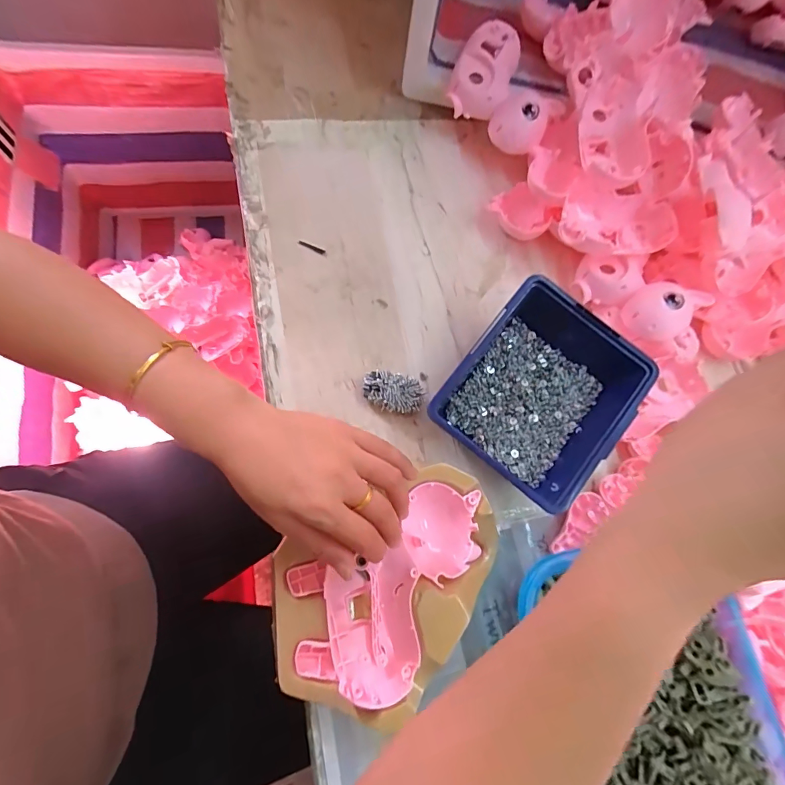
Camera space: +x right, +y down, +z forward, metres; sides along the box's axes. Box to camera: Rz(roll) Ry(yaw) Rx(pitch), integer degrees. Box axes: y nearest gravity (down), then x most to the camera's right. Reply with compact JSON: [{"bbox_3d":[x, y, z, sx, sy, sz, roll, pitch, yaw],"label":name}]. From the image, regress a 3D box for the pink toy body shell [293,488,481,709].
[{"bbox_3d":[0.004,0.151,0.311,0.169,0.040,0.116,-31,79,-8],"label":"pink toy body shell"}]

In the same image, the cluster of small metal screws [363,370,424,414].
[{"bbox_3d":[0.001,0.000,0.378,0.056,0.017,0.033,15,73,-5],"label":"cluster of small metal screws"}]

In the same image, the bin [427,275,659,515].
[{"bbox_3d":[0.131,-0.002,0.367,0.135,0.055,0.162,38,79,7],"label":"bin"}]

